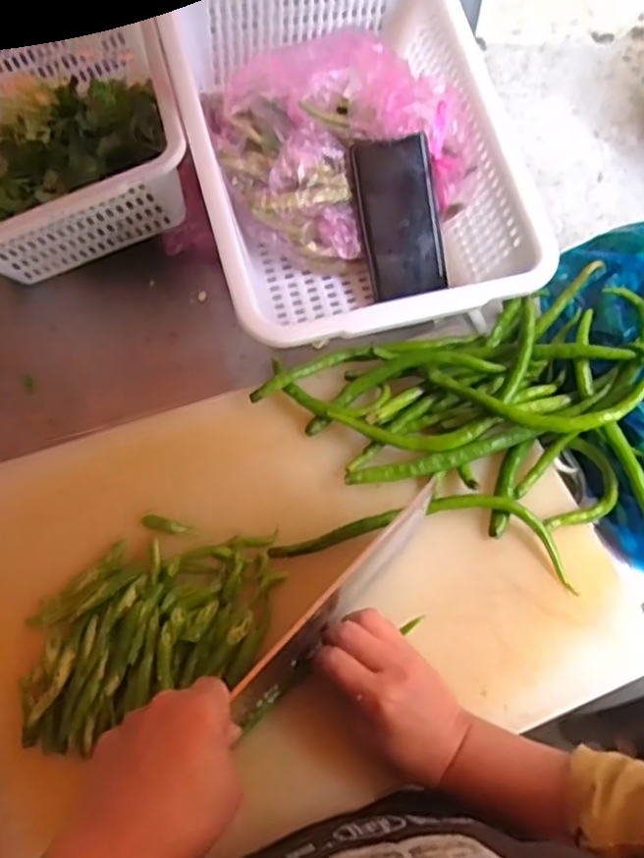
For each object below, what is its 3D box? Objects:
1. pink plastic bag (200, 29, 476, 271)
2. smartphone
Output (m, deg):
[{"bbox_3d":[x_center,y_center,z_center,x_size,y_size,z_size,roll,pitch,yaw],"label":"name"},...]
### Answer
[{"bbox_3d":[0.015,-0.276,0.657,0.234,0.125,0.185,-25,67,-16],"label":"pink plastic bag"},{"bbox_3d":[0.076,-0.202,0.660,0.078,0.008,0.141,-17,106,-17],"label":"smartphone"}]

